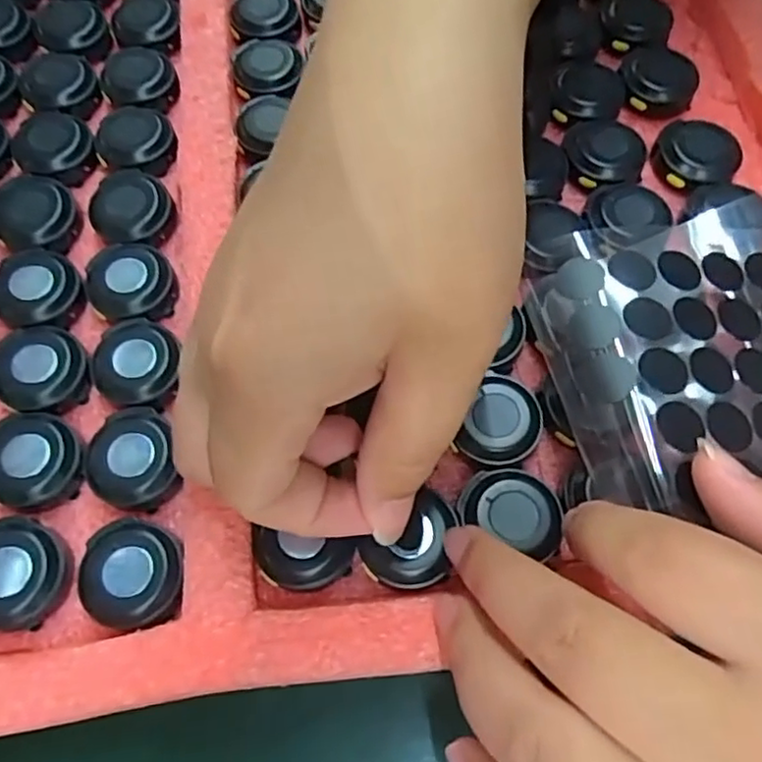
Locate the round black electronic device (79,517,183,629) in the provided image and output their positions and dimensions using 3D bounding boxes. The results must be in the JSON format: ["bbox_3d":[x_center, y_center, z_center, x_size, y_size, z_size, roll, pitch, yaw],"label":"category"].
[{"bbox_3d":[-0.071,0.055,0.187,0.027,0.008,0.029,0,66,-1],"label":"round black electronic device"}]

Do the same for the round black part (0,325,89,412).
[{"bbox_3d":[-0.111,-0.004,0.211,0.029,0.009,0.028,0,66,-1],"label":"round black part"}]

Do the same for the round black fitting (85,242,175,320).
[{"bbox_3d":[-0.087,-0.033,0.228,0.028,0.012,0.032,-28,69,-12],"label":"round black fitting"}]

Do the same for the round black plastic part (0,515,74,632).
[{"bbox_3d":[-0.105,0.055,0.187,0.030,0.012,0.028,0,66,-1],"label":"round black plastic part"}]

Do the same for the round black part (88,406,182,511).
[{"bbox_3d":[-0.077,0.025,0.202,0.026,0.012,0.032,-18,68,-8],"label":"round black part"}]

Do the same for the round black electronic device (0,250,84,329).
[{"bbox_3d":[-0.119,-0.032,0.225,0.031,0.009,0.027,32,70,13],"label":"round black electronic device"}]

